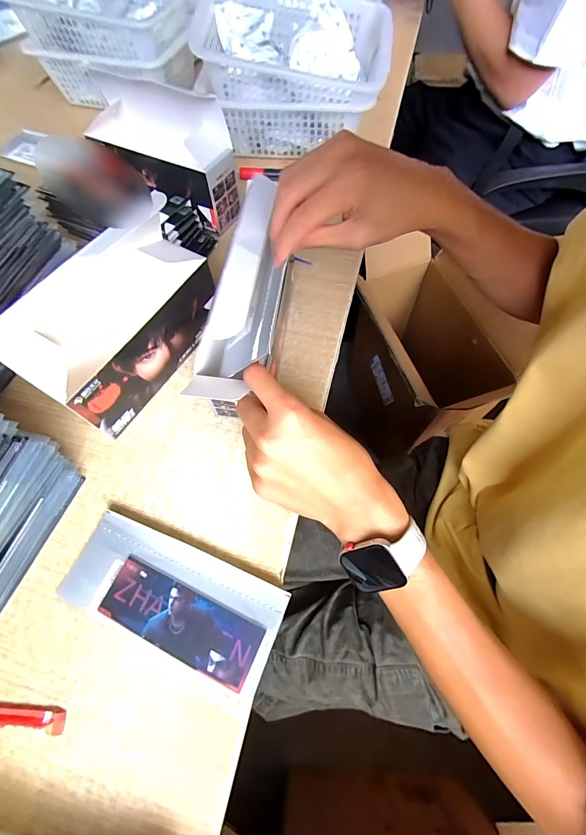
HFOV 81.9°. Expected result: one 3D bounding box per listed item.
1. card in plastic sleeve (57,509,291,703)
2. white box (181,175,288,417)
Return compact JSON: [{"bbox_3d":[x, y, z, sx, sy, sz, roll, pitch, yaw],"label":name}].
[{"bbox_3d":[-0.103,0.151,0.291,0.186,0.008,0.077,20,65,10],"label":"card in plastic sleeve"},{"bbox_3d":[-0.037,-0.102,0.274,0.064,0.042,0.204,11,83,3],"label":"white box"}]

